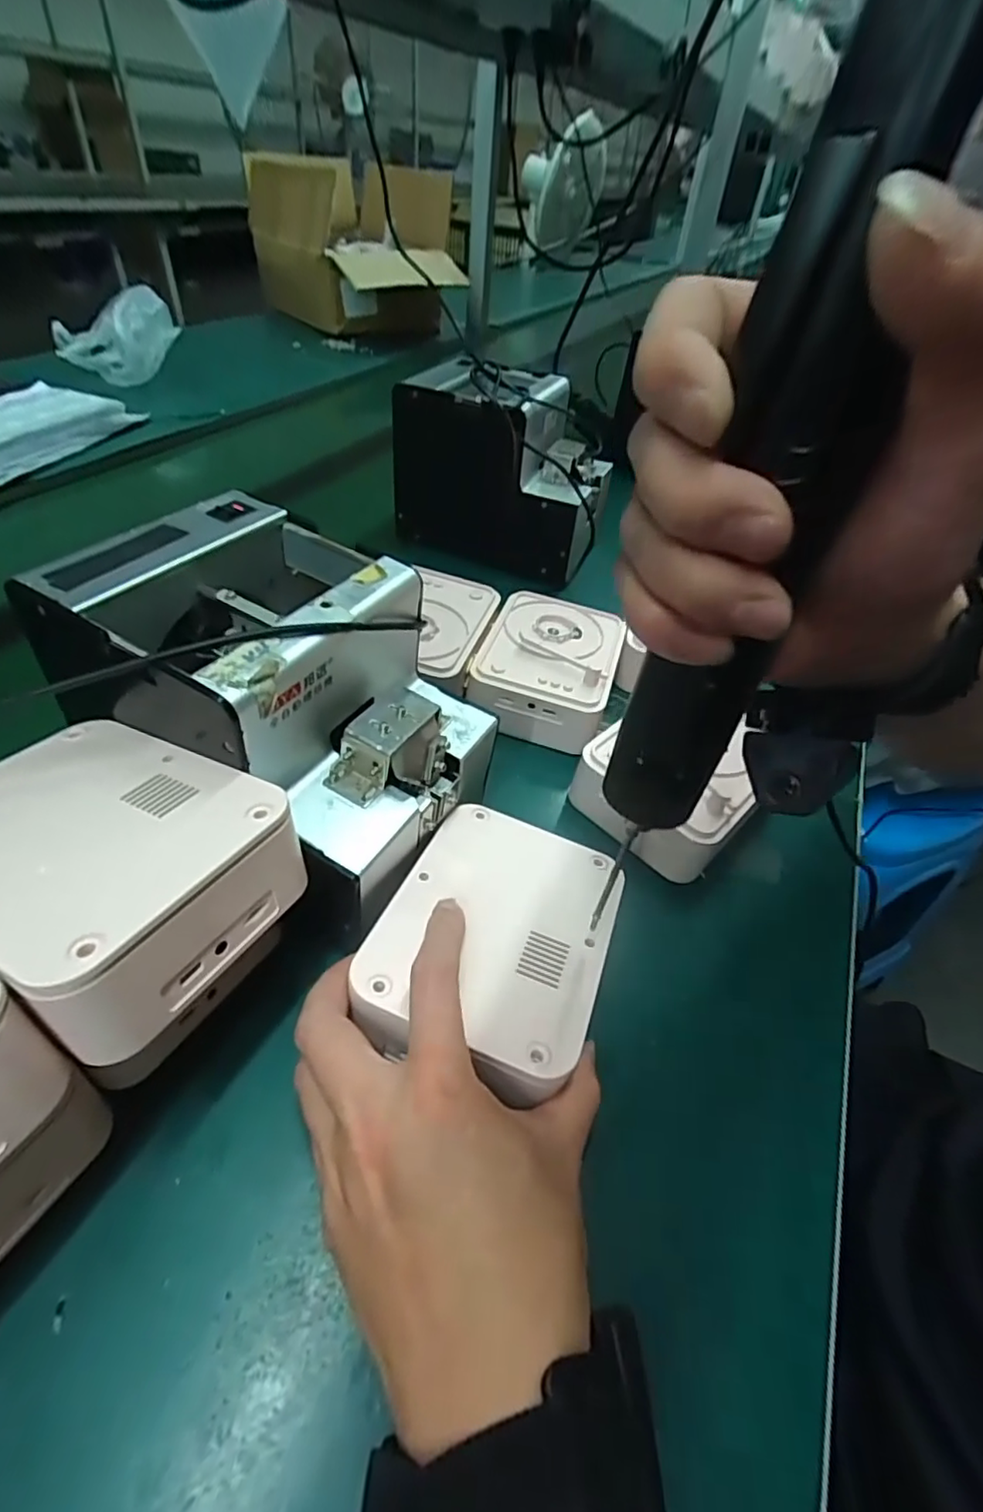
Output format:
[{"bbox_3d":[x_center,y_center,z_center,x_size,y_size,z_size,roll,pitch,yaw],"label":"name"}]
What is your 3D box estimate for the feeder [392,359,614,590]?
[{"bbox_3d":[0.017,-0.276,0.598,0.190,0.147,0.125,21,46,13],"label":"feeder"}]

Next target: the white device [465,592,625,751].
[{"bbox_3d":[0.044,-0.069,0.467,0.101,0.049,0.129,15,45,8],"label":"white device"}]

